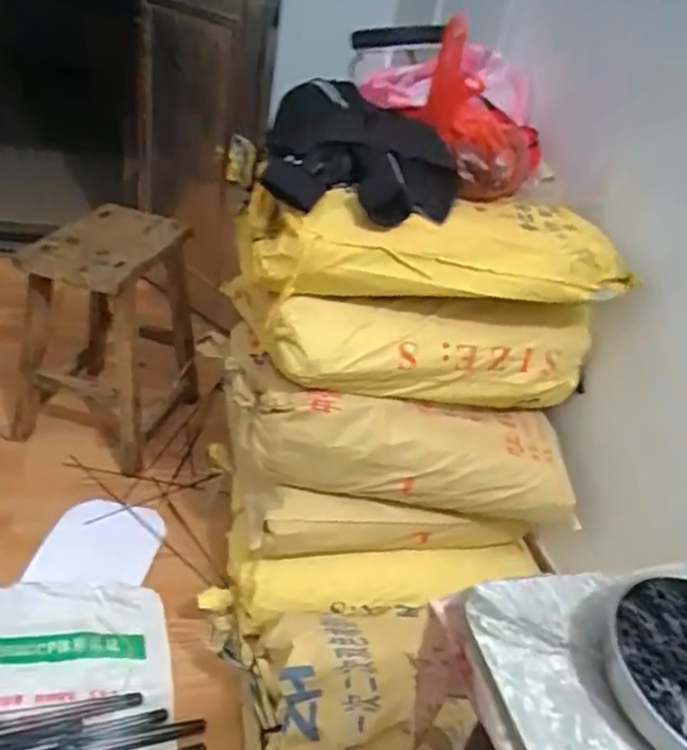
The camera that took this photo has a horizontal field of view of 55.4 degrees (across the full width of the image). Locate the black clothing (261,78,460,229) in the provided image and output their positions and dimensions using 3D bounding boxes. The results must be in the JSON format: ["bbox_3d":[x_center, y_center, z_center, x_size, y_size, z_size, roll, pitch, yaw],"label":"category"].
[{"bbox_3d":[0.033,-0.361,1.046,0.280,0.126,0.290,9,32,-3],"label":"black clothing"}]

